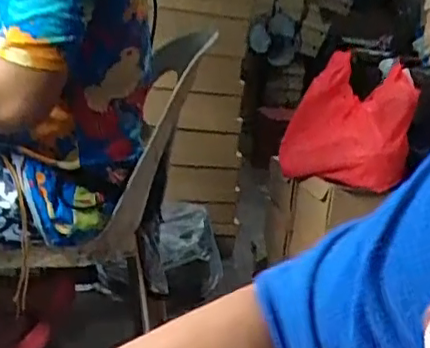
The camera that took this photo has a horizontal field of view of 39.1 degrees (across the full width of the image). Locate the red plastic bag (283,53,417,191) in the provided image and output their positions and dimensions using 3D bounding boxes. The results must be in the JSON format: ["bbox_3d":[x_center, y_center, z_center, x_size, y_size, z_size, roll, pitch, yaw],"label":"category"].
[{"bbox_3d":[0.249,-0.097,1.127,0.218,0.218,0.124,12,14,18],"label":"red plastic bag"}]

